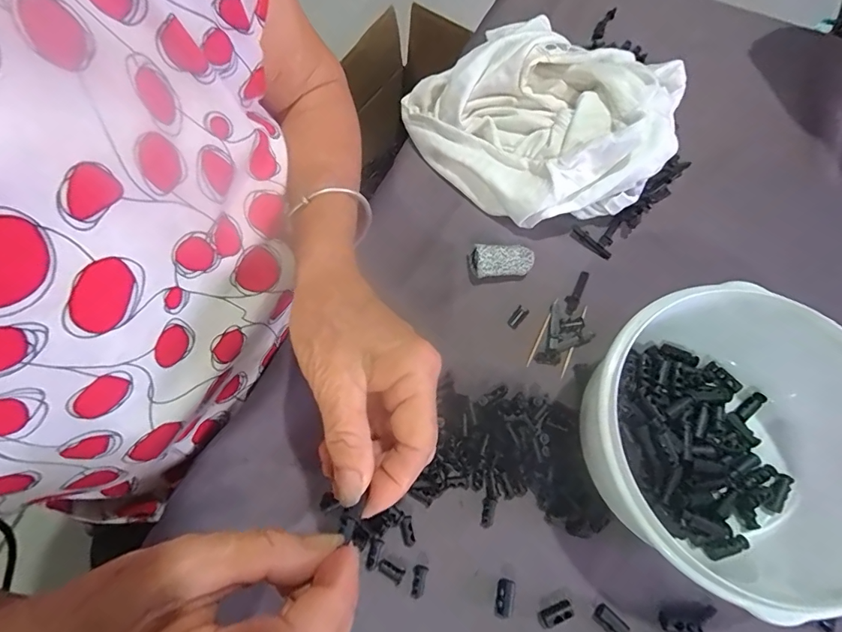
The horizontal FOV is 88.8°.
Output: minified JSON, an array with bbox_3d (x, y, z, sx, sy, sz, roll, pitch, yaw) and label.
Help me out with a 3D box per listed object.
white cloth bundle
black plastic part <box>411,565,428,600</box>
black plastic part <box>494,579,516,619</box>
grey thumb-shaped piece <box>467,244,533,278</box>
[{"bbox_3d":[0.094,-0.159,0.349,0.150,0.066,0.191,-43,74,-13],"label":"white cloth bundle"},{"bbox_3d":[-0.002,0.163,0.263,0.009,0.007,0.019,13,70,6],"label":"black plastic part"},{"bbox_3d":[0.051,0.171,0.259,0.011,0.008,0.020,6,69,4],"label":"black plastic part"},{"bbox_3d":[0.062,-0.042,0.331,0.047,0.018,0.024,-9,69,-2],"label":"grey thumb-shaped piece"}]

